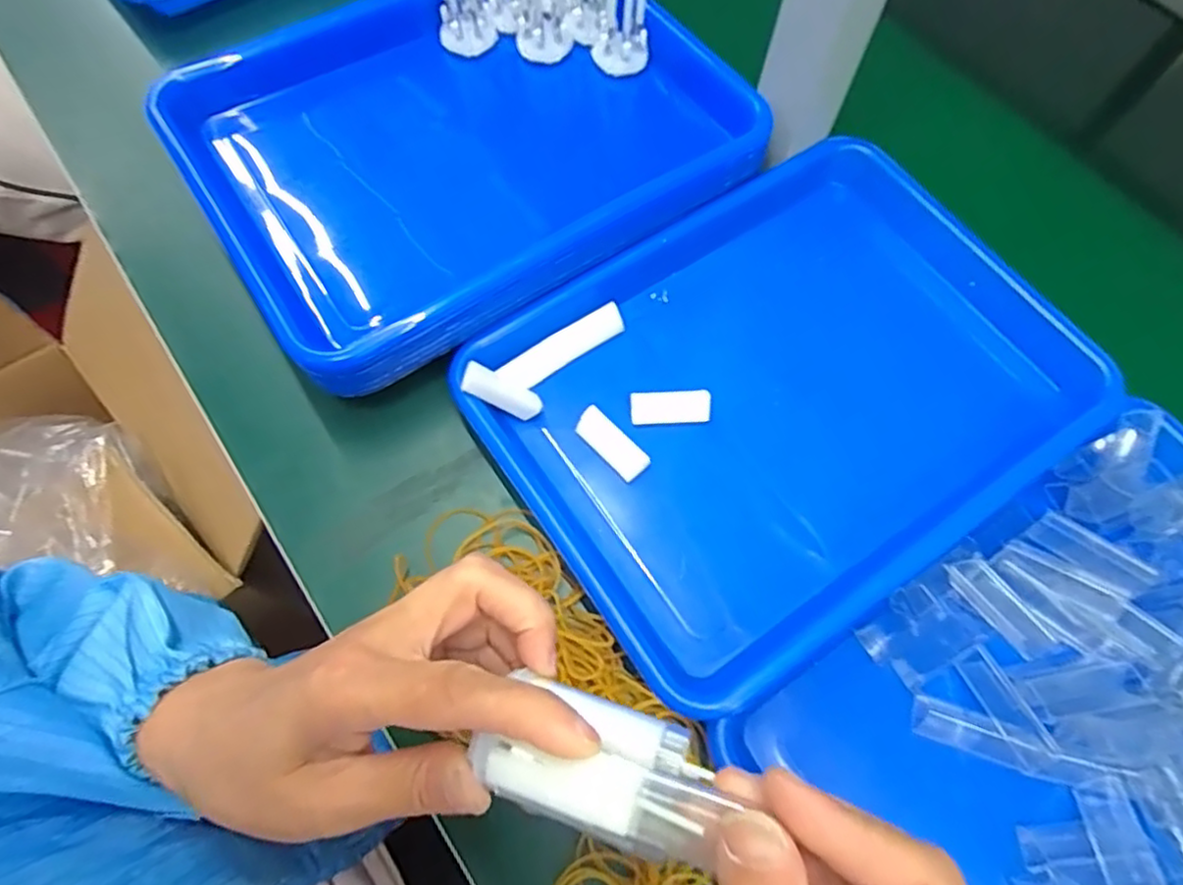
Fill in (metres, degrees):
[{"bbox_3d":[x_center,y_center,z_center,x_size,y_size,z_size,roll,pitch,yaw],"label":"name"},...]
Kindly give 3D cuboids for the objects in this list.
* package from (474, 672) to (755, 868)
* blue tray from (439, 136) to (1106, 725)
[{"bbox_3d":[0.003,0.096,0.196,0.070,0.025,0.037,18,67,6],"label":"package"},{"bbox_3d":[0.113,-0.031,0.403,0.329,0.049,0.247,-33,72,-15],"label":"blue tray"}]

